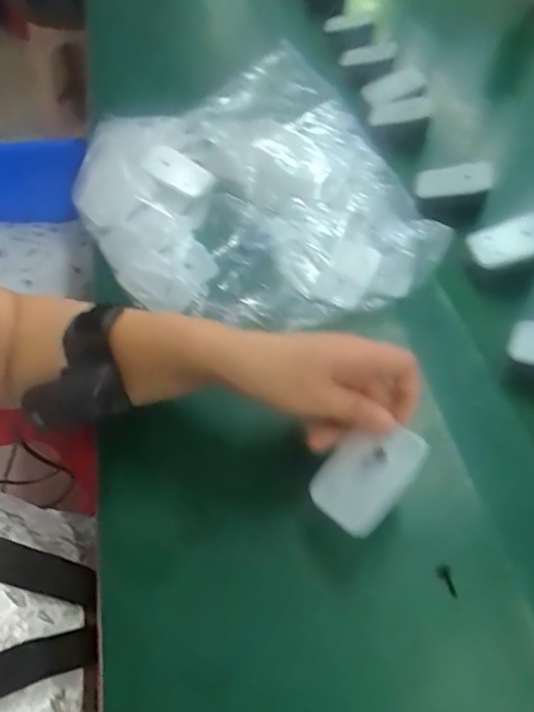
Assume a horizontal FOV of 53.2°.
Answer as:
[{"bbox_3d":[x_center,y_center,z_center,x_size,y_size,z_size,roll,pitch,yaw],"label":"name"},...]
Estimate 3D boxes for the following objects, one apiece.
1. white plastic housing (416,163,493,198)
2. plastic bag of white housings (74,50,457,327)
[{"bbox_3d":[0.182,-0.169,0.519,0.079,0.026,0.013,9,44,47],"label":"white plastic housing"},{"bbox_3d":[-0.016,-0.143,0.483,0.281,0.091,0.283,-19,51,-14],"label":"plastic bag of white housings"}]

